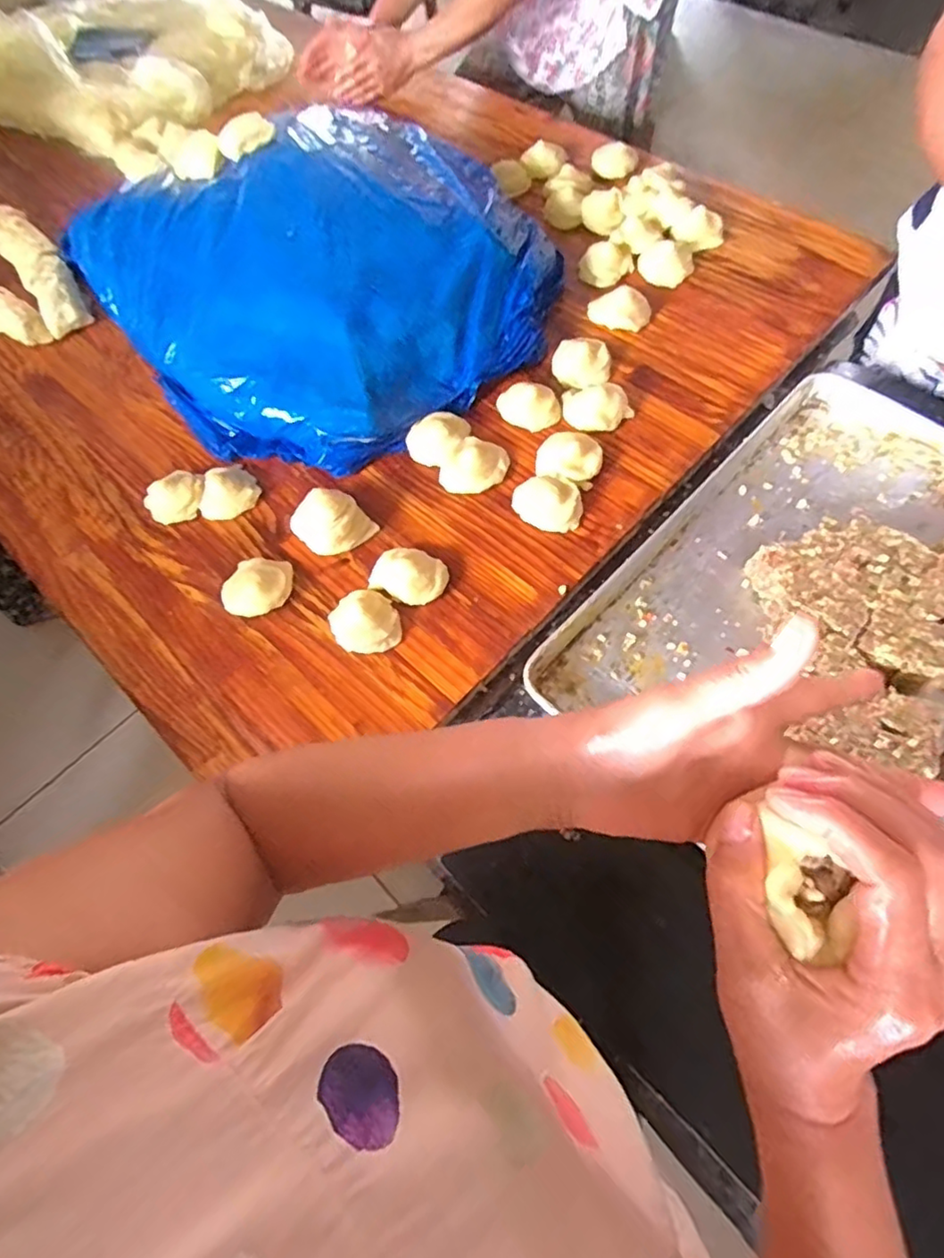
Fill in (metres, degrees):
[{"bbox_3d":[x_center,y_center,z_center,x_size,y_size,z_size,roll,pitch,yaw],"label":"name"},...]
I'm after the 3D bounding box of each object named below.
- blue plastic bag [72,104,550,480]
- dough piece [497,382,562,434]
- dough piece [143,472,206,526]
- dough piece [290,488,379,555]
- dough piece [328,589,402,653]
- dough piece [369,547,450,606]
[{"bbox_3d":[-0.228,-0.556,0.942,0.583,0.116,0.649,-36,67,-11],"label":"blue plastic bag"},{"bbox_3d":[0.079,-0.309,0.852,0.087,0.030,0.056,25,70,15],"label":"dough piece"},{"bbox_3d":[-0.395,-0.174,0.835,0.065,0.034,0.075,30,71,17],"label":"dough piece"},{"bbox_3d":[-0.176,-0.136,0.782,0.095,0.066,0.061,-30,66,-9],"label":"dough piece"},{"bbox_3d":[-0.127,-0.009,0.734,0.075,0.034,0.082,-2,65,4],"label":"dough piece"},{"bbox_3d":[-0.076,-0.067,0.754,0.089,0.035,0.069,24,70,15],"label":"dough piece"}]

